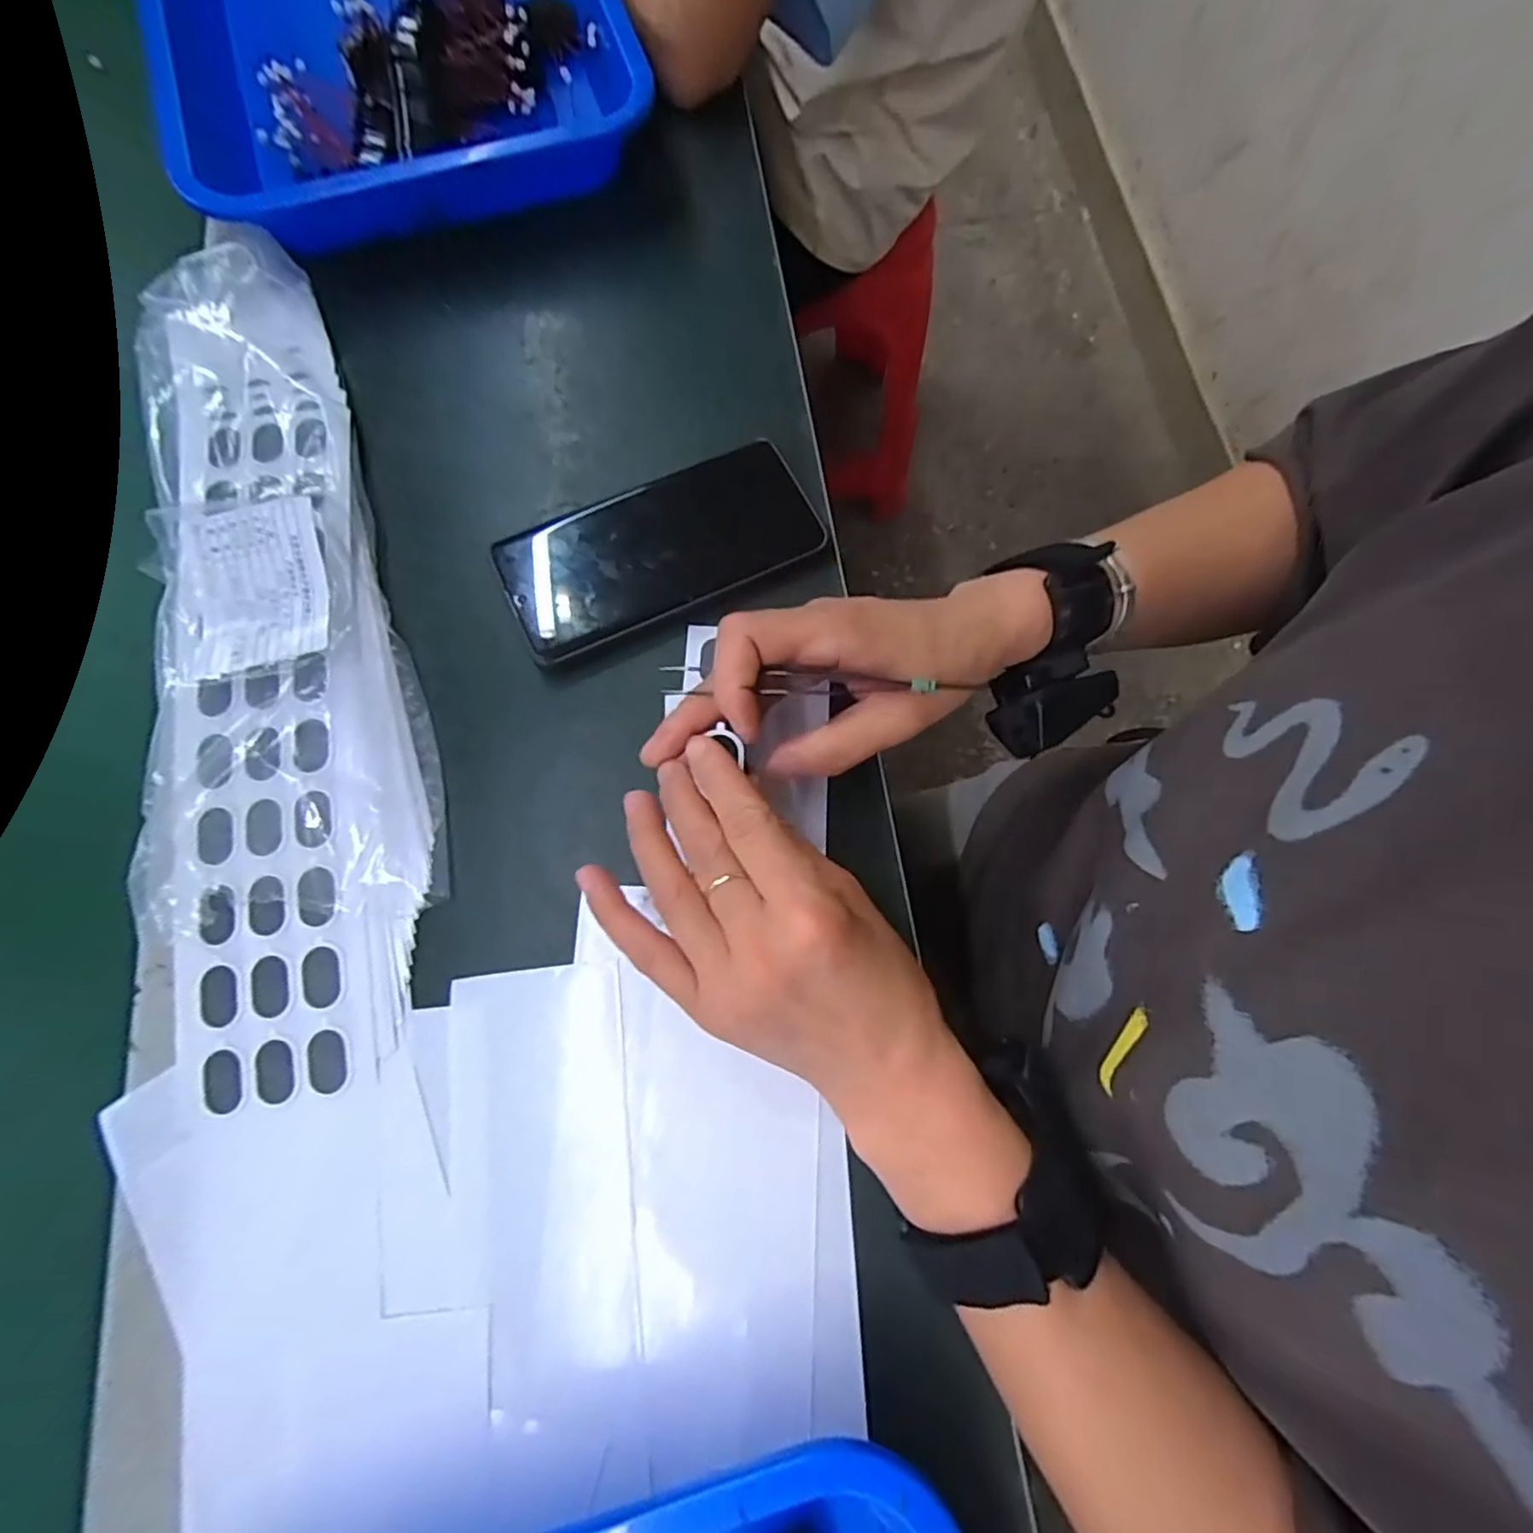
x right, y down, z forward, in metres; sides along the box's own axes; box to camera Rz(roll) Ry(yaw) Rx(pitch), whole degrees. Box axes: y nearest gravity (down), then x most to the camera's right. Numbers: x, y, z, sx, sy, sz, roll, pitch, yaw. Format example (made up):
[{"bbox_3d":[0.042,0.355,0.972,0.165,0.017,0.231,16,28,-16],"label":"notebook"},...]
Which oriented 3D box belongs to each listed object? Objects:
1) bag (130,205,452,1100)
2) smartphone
[{"bbox_3d":[-0.236,-0.074,0.316,0.121,0.037,0.442,-11,75,-2],"label":"bag"},{"bbox_3d":[-0.053,-0.113,0.337,0.160,0.014,0.072,-26,77,-9],"label":"smartphone"}]

